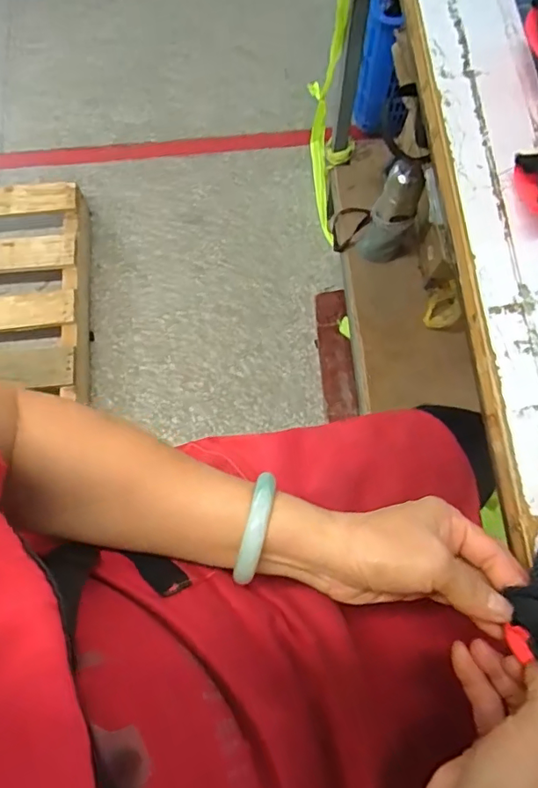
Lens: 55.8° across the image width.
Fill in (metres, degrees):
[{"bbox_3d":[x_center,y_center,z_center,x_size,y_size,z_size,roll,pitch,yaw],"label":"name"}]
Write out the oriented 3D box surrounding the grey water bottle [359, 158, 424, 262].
[{"bbox_3d":[0.233,-0.325,0.944,0.105,0.250,0.064,14,75,5],"label":"grey water bottle"}]

